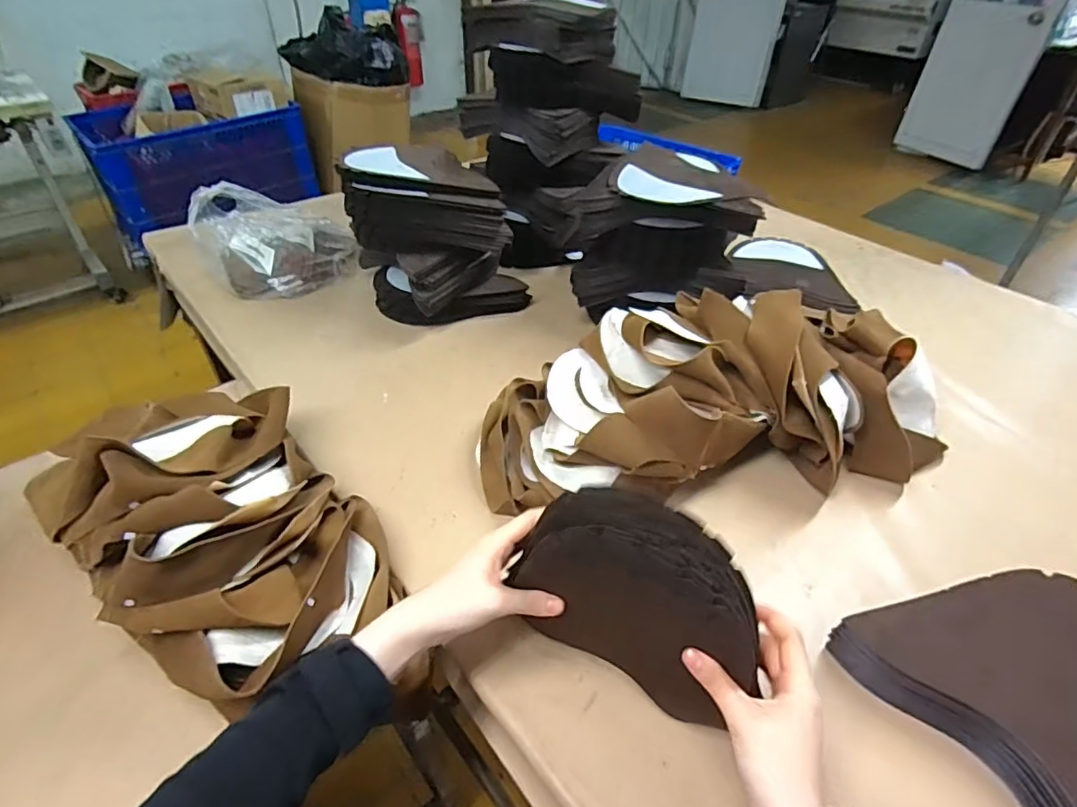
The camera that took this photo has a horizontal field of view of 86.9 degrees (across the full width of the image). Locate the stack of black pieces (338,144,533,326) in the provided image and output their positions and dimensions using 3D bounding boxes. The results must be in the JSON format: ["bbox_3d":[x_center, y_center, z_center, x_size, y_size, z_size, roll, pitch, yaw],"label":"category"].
[{"bbox_3d":[-0.155,-0.255,0.892,0.242,0.231,0.190,-14,43,-17],"label":"stack of black pieces"}]

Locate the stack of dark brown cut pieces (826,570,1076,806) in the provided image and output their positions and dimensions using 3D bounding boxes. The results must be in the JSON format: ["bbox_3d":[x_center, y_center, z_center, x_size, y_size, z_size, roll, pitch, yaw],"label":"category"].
[{"bbox_3d":[0.420,0.245,0.465,0.201,0.080,0.246,-20,47,-22],"label":"stack of dark brown cut pieces"}]

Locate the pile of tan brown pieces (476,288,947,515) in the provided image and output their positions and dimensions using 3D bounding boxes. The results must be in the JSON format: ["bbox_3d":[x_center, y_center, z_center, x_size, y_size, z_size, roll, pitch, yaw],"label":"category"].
[{"bbox_3d":[0.211,-0.002,0.669,0.554,0.166,0.212,-5,43,-7],"label":"pile of tan brown pieces"}]

